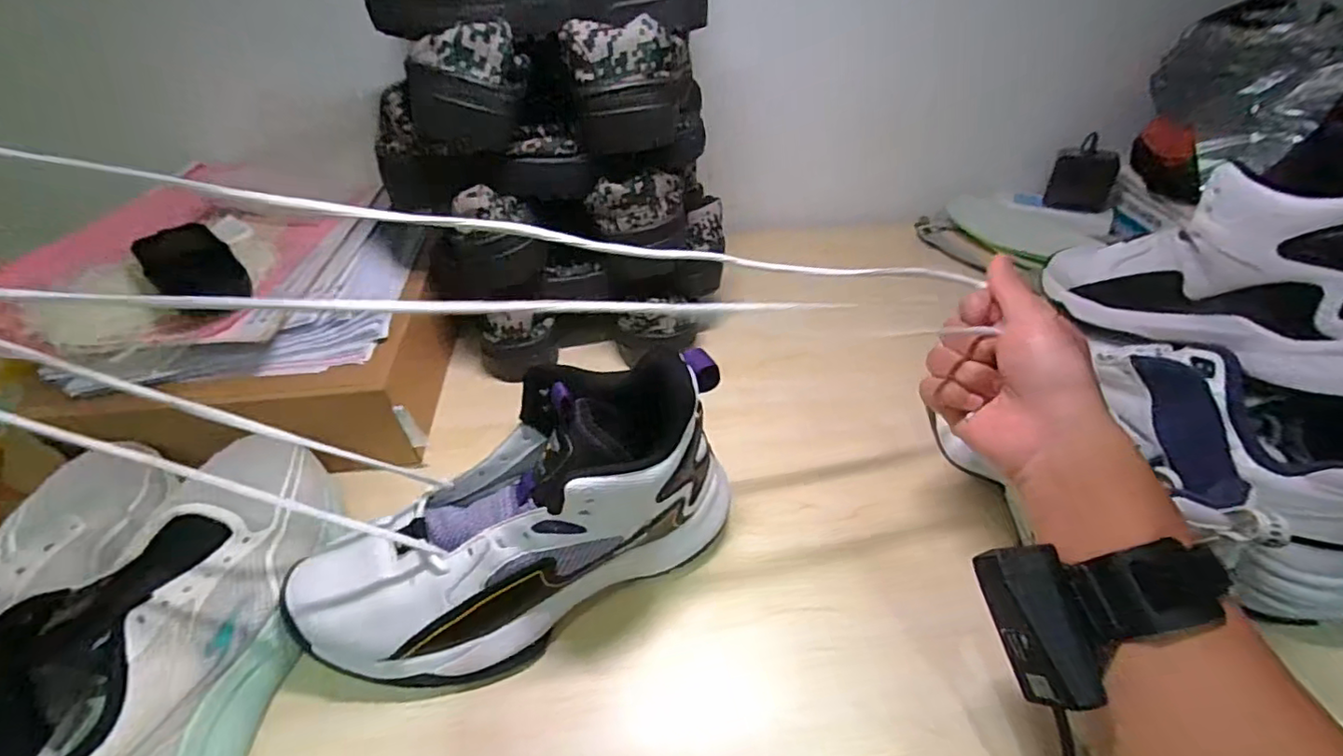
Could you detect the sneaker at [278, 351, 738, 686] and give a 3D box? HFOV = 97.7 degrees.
[{"bbox_3d":[-0.092,0.075,0.348,0.254,0.130,0.100,-23,46,-21],"label":"sneaker"}]

